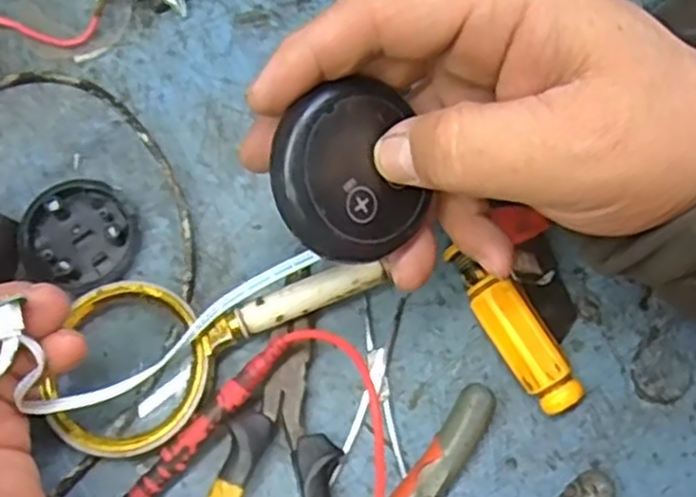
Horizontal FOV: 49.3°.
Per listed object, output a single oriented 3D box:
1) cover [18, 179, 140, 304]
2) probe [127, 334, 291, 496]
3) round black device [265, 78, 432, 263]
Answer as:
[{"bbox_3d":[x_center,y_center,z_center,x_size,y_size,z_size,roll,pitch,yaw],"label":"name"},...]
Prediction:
[{"bbox_3d":[-0.114,-0.004,0.321,0.047,0.016,0.045,1,72,-3],"label":"cover"},{"bbox_3d":[-0.059,0.073,0.291,0.009,0.006,0.103,43,90,9],"label":"probe"},{"bbox_3d":[-0.003,-0.023,0.240,0.046,0.015,0.052,-3,92,-30],"label":"round black device"}]

